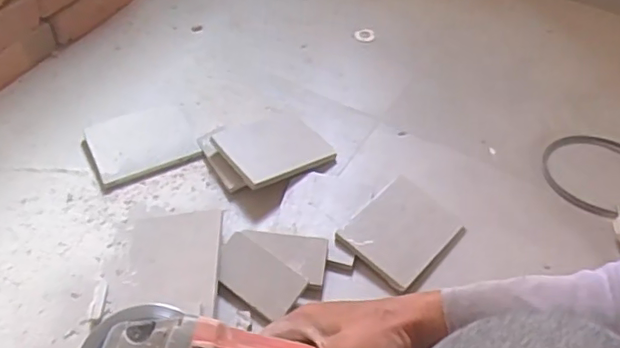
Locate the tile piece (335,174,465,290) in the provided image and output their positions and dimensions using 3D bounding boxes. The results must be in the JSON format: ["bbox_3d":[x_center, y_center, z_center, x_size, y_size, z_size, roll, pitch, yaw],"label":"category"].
[{"bbox_3d":[0.101,0.062,0.633,0.094,0.007,0.120,44,57,14],"label":"tile piece"}]

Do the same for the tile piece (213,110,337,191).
[{"bbox_3d":[-0.047,-0.037,0.699,0.123,0.015,0.114,-24,53,-33],"label":"tile piece"}]

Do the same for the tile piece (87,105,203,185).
[{"bbox_3d":[-0.201,-0.041,0.699,0.121,0.007,0.102,-20,54,-19],"label":"tile piece"}]

